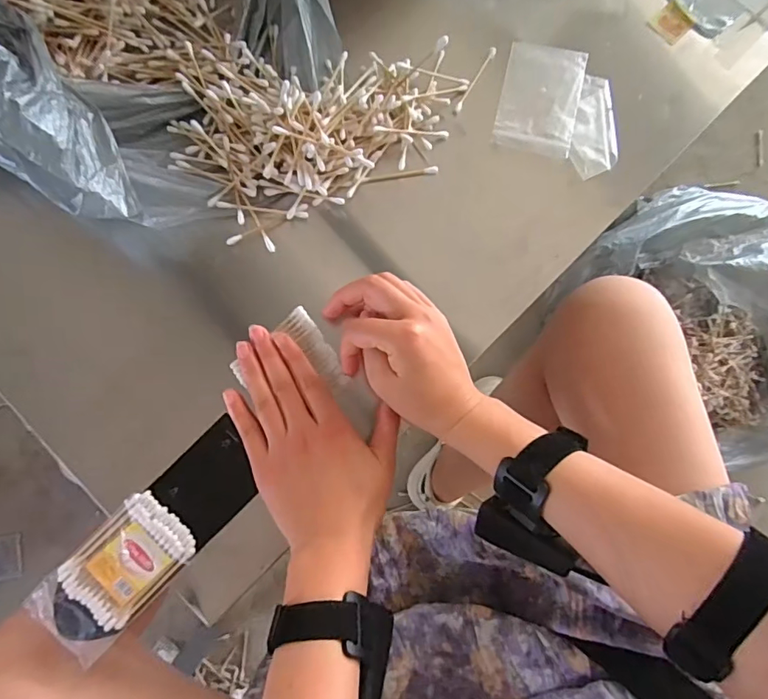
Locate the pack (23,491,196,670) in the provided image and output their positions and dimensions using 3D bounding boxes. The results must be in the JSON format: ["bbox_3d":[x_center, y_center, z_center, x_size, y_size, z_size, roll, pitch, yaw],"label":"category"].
[{"bbox_3d":[-0.190,0.158,0.348,0.063,0.010,0.107,44,82,4],"label":"pack"}]

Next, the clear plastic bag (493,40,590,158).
[{"bbox_3d":[0.136,-0.217,0.429,0.066,0.004,0.095,13,84,1],"label":"clear plastic bag"}]

